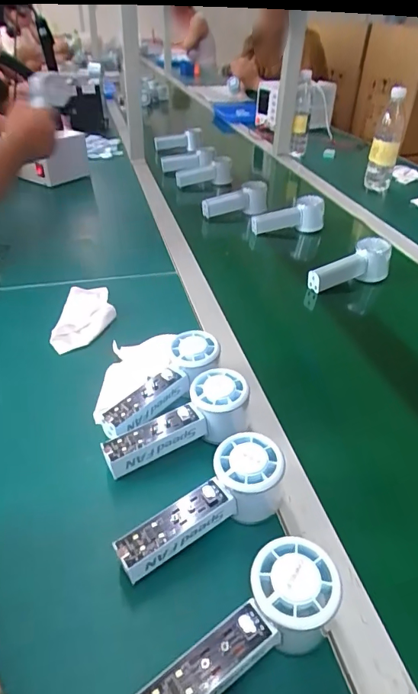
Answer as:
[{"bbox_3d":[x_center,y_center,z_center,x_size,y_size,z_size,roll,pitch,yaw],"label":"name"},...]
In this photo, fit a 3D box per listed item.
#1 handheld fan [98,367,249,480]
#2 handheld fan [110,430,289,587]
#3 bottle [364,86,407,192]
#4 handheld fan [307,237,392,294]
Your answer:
[{"bbox_3d":[-0.022,0.073,0.457,0.141,0.071,0.051,-13,40,-19],"label":"handheld fan"},{"bbox_3d":[-0.007,0.131,0.378,0.150,0.068,0.056,-16,41,-23],"label":"handheld fan"},{"bbox_3d":[0.448,-0.518,1.144,0.068,0.226,0.075,16,39,19],"label":"bottle"},{"bbox_3d":[0.237,-0.130,0.750,0.148,0.059,0.055,-24,44,-30],"label":"handheld fan"}]

